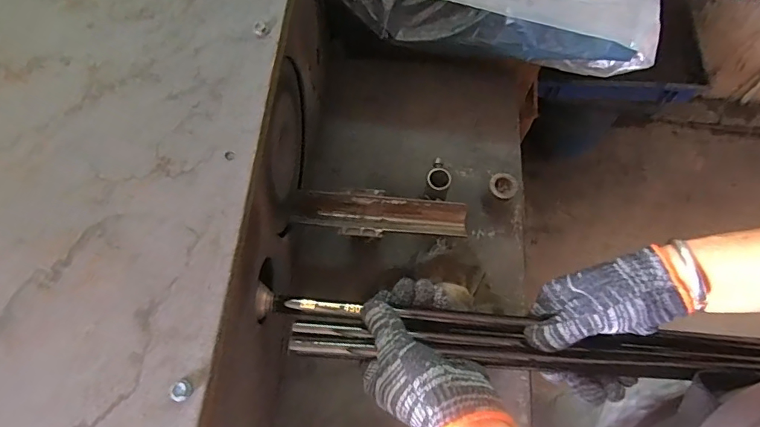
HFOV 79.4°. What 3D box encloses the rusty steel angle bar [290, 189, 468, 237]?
[{"bbox_3d":[-0.001,0.002,0.477,0.177,0.020,0.046,5,68,0],"label":"rusty steel angle bar"}]

